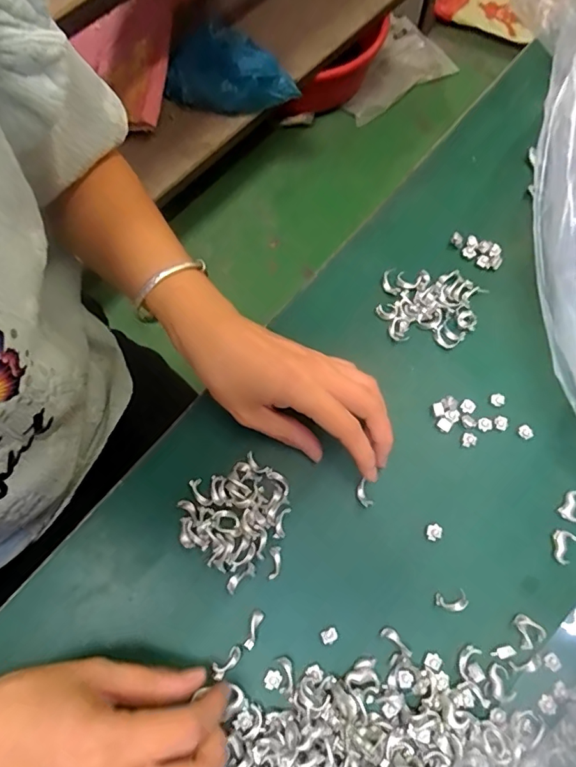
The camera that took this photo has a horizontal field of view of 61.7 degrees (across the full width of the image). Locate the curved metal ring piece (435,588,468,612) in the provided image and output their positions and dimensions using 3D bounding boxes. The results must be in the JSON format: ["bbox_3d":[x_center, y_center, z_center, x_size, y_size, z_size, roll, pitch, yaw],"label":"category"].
[{"bbox_3d":[0.099,0.132,0.292,0.019,0.004,0.011,-9,71,-3],"label":"curved metal ring piece"}]

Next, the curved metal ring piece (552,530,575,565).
[{"bbox_3d":[0.172,0.102,0.301,0.013,0.004,0.019,29,74,10],"label":"curved metal ring piece"}]

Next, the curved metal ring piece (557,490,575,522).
[{"bbox_3d":[0.181,0.079,0.311,0.014,0.007,0.020,2,71,1],"label":"curved metal ring piece"}]

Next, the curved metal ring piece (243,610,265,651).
[{"bbox_3d":[-0.021,0.146,0.285,0.007,0.004,0.021,20,72,7],"label":"curved metal ring piece"}]

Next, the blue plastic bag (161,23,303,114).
[{"bbox_3d":[-0.127,-0.665,1.039,0.292,0.111,0.104,17,72,6],"label":"blue plastic bag"}]

